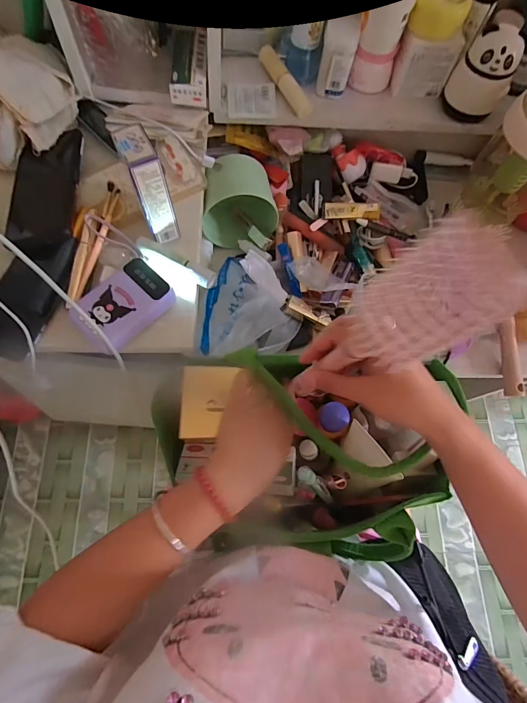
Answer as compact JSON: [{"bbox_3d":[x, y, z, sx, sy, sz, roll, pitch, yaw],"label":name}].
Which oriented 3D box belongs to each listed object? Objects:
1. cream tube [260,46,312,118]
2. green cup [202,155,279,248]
[{"bbox_3d":[0.029,-0.379,0.501,0.021,0.019,0.131,-25,74,-11],"label":"cream tube"},{"bbox_3d":[-0.036,-0.208,0.500,0.102,0.089,0.084,-11,72,-7],"label":"green cup"}]

